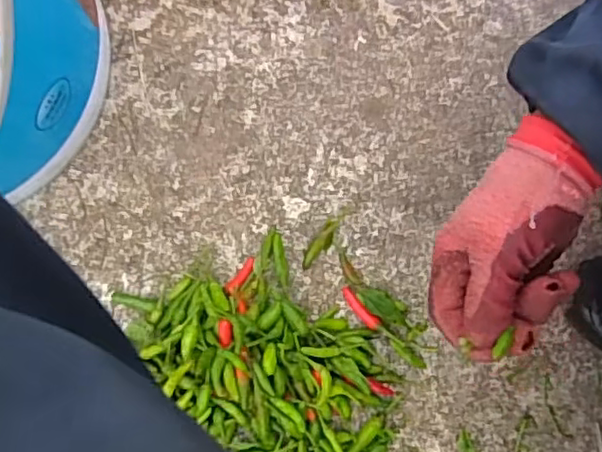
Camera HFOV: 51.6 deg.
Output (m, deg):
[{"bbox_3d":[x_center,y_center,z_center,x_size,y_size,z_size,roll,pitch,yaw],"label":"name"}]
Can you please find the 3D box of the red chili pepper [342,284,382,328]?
[{"bbox_3d":[0.045,0.062,0.476,0.010,0.008,0.040,-39,76,-12],"label":"red chili pepper"}]

